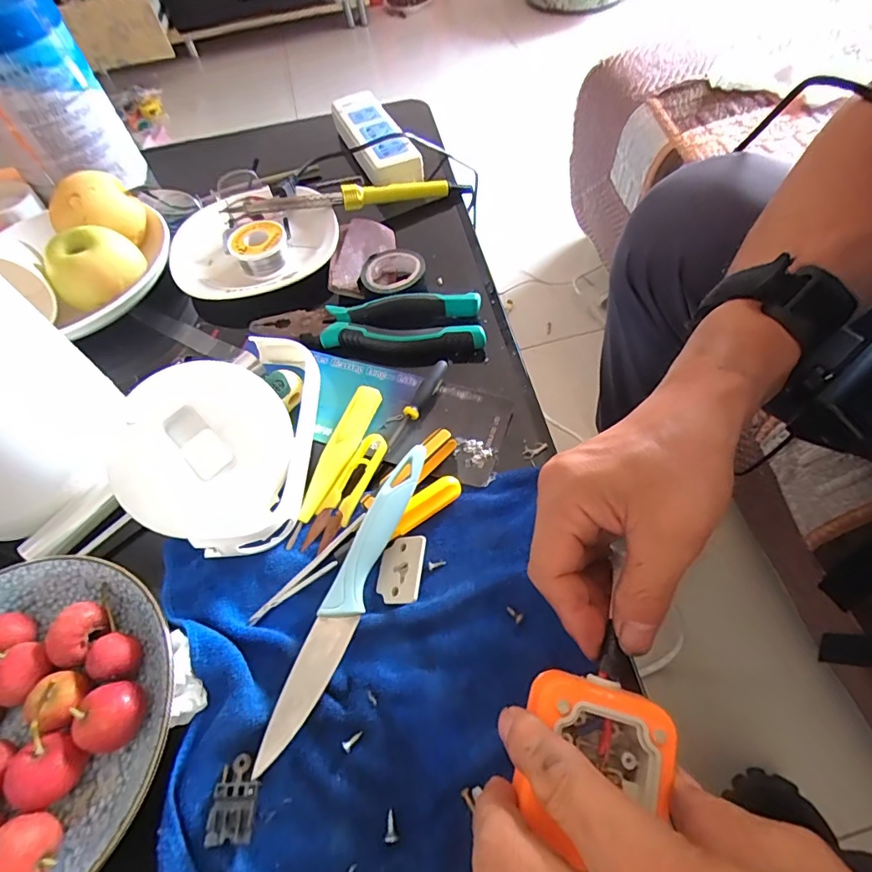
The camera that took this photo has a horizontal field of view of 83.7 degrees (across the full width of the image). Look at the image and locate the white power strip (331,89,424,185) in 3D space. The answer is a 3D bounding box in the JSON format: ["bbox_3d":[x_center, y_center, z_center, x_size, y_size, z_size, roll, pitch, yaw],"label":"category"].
[{"bbox_3d":[-0.072,-0.347,0.567,0.063,0.031,0.166,-25,58,-10],"label":"white power strip"}]

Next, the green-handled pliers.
[{"bbox_3d":[-0.058,-0.098,0.411,0.191,0.019,0.056,-2,57,4],"label":"green-handled pliers"}]

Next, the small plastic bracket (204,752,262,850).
[{"bbox_3d":[-0.101,0.182,0.244,0.022,0.007,0.035,-5,57,2],"label":"small plastic bracket"}]

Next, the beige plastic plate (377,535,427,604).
[{"bbox_3d":[-0.021,0.082,0.298,0.031,0.005,0.040,-12,55,30],"label":"beige plastic plate"}]

